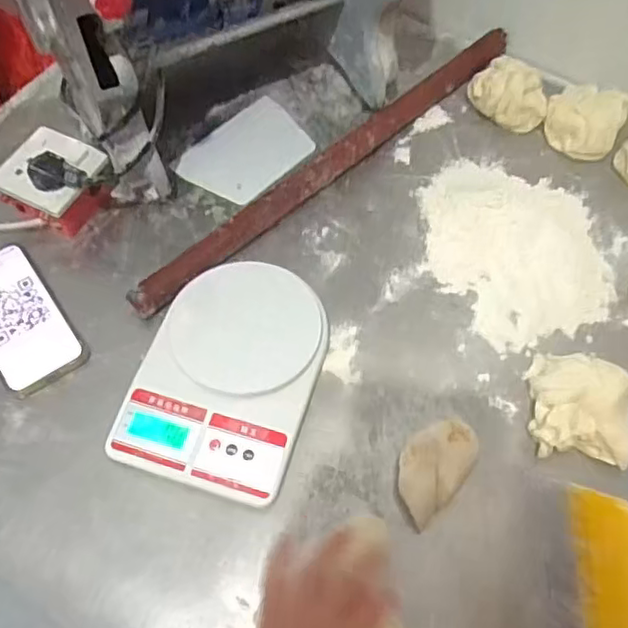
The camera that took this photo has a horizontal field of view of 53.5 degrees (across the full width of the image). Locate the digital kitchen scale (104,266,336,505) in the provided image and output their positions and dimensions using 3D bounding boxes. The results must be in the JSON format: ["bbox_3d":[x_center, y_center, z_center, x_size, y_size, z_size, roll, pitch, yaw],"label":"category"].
[{"bbox_3d":[-0.075,0.050,0.563,0.151,0.044,0.207,16,63,7],"label":"digital kitchen scale"}]

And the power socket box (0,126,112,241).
[{"bbox_3d":[-0.265,-0.136,0.643,0.089,0.071,0.087,21,64,9],"label":"power socket box"}]

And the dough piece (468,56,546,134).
[{"bbox_3d":[0.231,-0.261,0.727,0.092,0.053,0.077,28,65,13],"label":"dough piece"}]

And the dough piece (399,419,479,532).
[{"bbox_3d":[0.099,0.131,0.525,0.052,0.036,0.084,31,66,14],"label":"dough piece"}]

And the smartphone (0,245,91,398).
[{"bbox_3d":[-0.286,0.001,0.600,0.073,0.016,0.157,-34,68,-18],"label":"smartphone"}]

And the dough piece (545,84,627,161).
[{"bbox_3d":[0.309,-0.227,0.711,0.081,0.050,0.087,1,62,-1],"label":"dough piece"}]

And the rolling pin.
[{"bbox_3d":[0.026,-0.172,0.689,0.545,0.032,0.037,-39,70,-20],"label":"rolling pin"}]

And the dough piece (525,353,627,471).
[{"bbox_3d":[0.239,0.079,0.548,0.086,0.055,0.091,6,62,2],"label":"dough piece"}]

